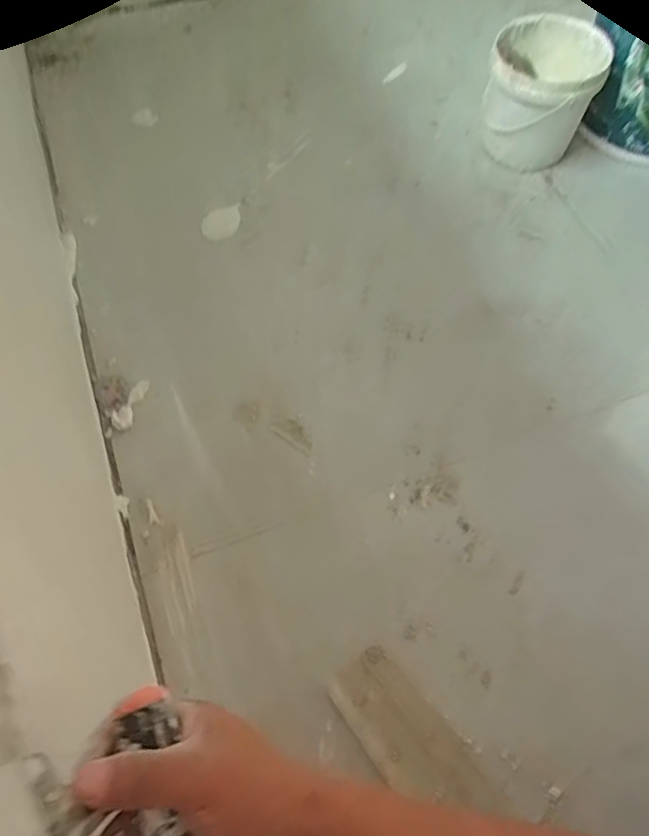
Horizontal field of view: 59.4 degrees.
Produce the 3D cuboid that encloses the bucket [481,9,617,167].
[{"bbox_3d":[0.318,-0.474,0.849,0.155,0.147,0.163,22,66,12],"label":"bucket"}]

